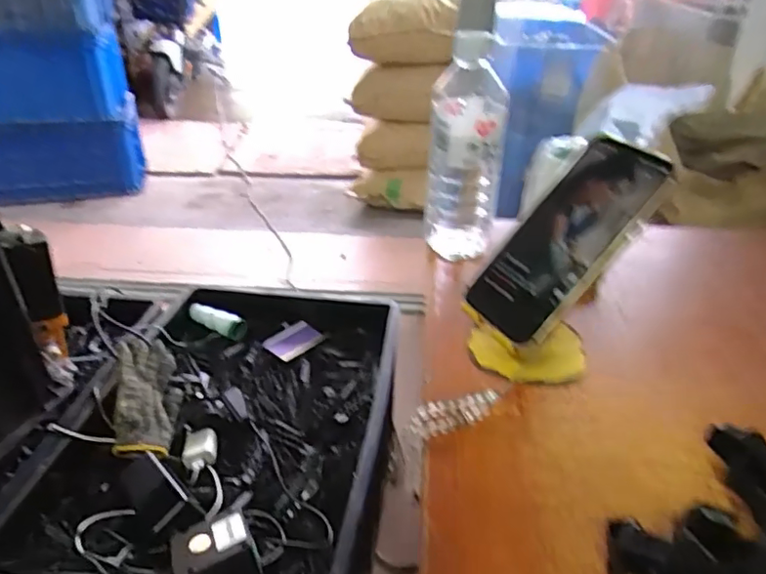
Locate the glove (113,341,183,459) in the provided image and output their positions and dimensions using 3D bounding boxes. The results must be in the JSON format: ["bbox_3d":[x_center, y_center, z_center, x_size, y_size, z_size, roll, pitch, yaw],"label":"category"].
[{"bbox_3d":[-0.344,0.150,0.827,0.076,0.079,0.205,-7,33,-12],"label":"glove"}]

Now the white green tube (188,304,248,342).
[{"bbox_3d":[-0.298,0.065,1.025,0.118,0.038,0.030,16,36,23],"label":"white green tube"}]

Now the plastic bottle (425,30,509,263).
[{"bbox_3d":[0.081,-0.126,0.556,0.071,0.205,0.066,3,33,5],"label":"plastic bottle"}]

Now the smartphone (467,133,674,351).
[{"bbox_3d":[0.136,-0.036,0.420,0.165,0.013,0.074,-51,43,4],"label":"smartphone"}]

